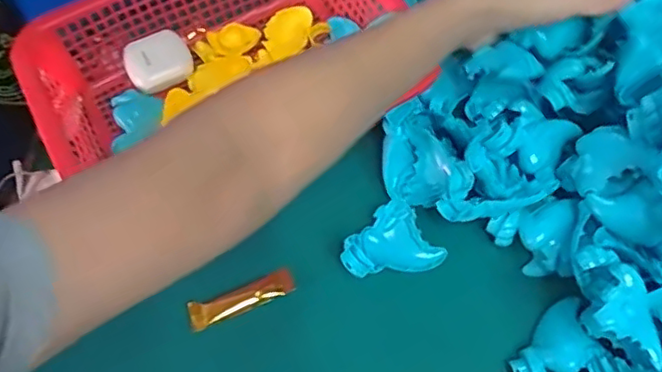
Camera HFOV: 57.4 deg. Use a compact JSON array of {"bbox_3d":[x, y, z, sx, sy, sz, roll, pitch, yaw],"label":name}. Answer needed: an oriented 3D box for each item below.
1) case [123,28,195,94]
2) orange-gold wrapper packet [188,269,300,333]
[{"bbox_3d":[-0.146,-0.105,0.511,0.052,0.022,0.044,-24,63,-11],"label":"case"},{"bbox_3d":[-0.064,0.081,0.432,0.075,0.009,0.021,-22,90,-13],"label":"orange-gold wrapper packet"}]

